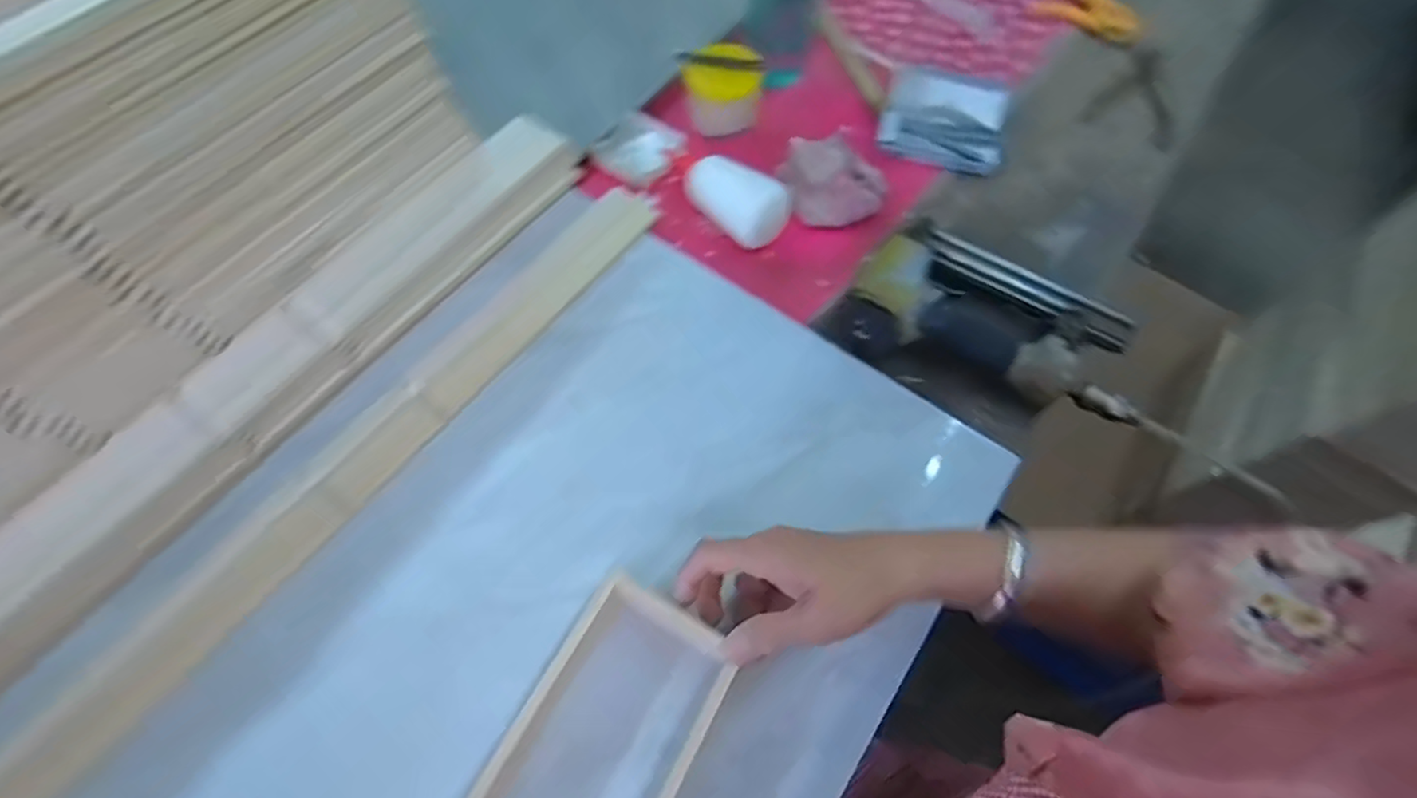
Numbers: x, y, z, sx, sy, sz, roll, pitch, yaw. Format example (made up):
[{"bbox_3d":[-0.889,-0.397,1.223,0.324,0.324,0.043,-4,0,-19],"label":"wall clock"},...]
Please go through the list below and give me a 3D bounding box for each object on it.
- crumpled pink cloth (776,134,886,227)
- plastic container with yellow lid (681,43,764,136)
[{"bbox_3d":[0.123,-0.231,0.641,0.092,0.028,0.120,-14,64,-8],"label":"crumpled pink cloth"},{"bbox_3d":[0.014,-0.336,0.674,0.080,0.059,0.065,-5,63,-3],"label":"plastic container with yellow lid"}]

